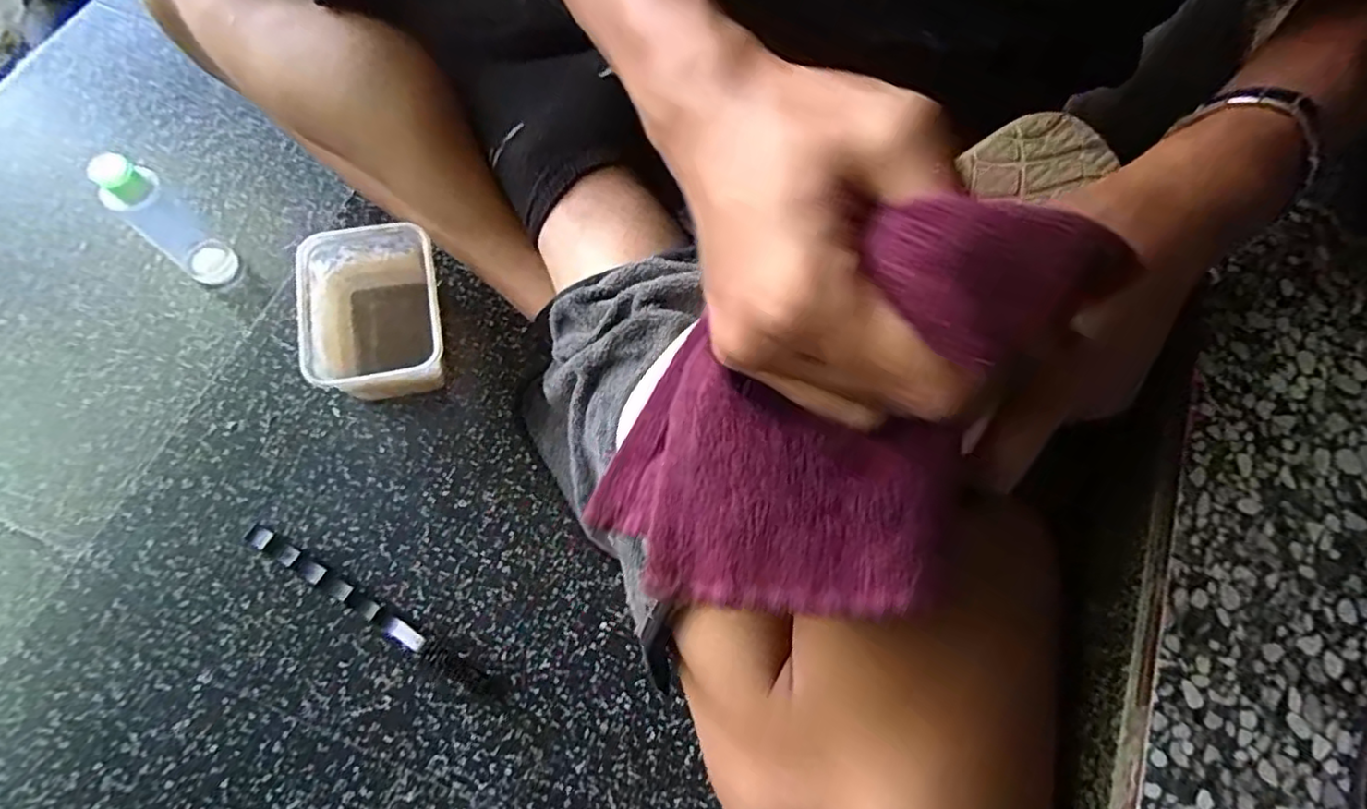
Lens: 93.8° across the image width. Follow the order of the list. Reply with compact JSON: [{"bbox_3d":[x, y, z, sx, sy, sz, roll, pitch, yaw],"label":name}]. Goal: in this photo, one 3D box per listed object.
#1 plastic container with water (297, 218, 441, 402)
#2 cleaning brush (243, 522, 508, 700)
[{"bbox_3d":[-0.196,-0.055,0.418,0.082,0.060,0.106,-9,71,-8],"label":"plastic container with water"},{"bbox_3d":[-0.185,0.123,0.378,0.183,0.013,0.014,31,70,6],"label":"cleaning brush"}]

